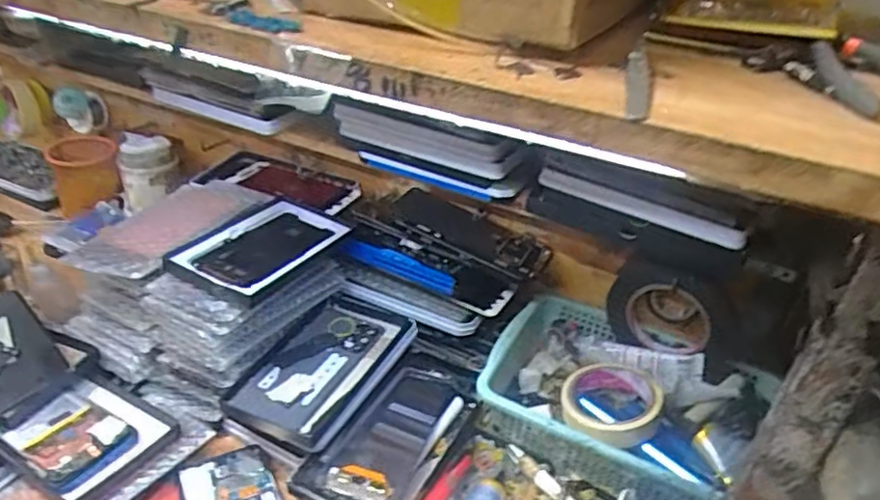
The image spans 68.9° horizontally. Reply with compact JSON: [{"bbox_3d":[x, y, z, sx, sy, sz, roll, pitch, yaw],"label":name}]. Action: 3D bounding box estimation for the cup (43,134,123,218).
[{"bbox_3d":[-0.479,-0.098,0.869,0.082,0.086,0.076,-11,36,-26],"label":"cup"}]

